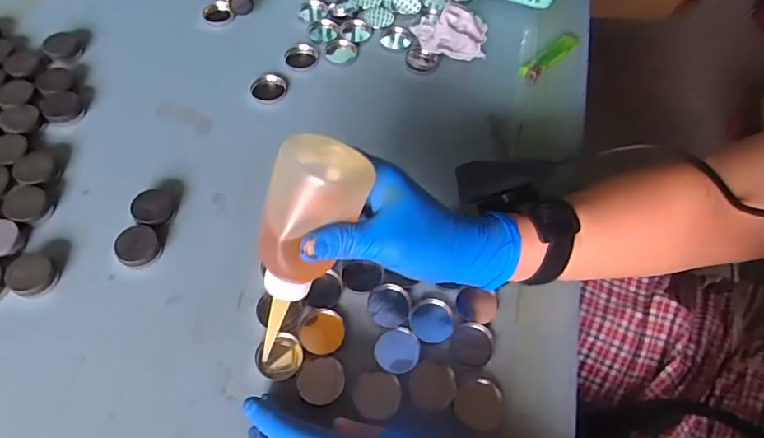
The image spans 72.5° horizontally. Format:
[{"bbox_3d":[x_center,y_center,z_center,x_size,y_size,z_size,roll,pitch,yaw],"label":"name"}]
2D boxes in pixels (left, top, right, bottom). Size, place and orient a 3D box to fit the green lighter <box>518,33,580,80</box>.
[{"bbox_3d":[0.179,-0.175,0.551,0.021,0.014,0.094,40,63,19],"label":"green lighter"}]

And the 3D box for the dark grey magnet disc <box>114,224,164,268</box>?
[{"bbox_3d":[-0.191,0.022,0.408,0.032,0.013,0.032,2,58,-3],"label":"dark grey magnet disc"}]

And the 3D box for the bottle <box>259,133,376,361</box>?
[{"bbox_3d":[-0.049,0.017,0.310,0.046,0.128,0.048,23,16,10],"label":"bottle"}]

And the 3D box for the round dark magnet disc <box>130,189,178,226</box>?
[{"bbox_3d":[-0.186,-0.008,0.426,0.033,0.009,0.033,10,50,-12],"label":"round dark magnet disc"}]

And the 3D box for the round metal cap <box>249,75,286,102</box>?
[{"bbox_3d":[-0.111,-0.127,0.511,0.034,0.008,0.031,2,58,-3],"label":"round metal cap"}]

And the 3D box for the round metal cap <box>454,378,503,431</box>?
[{"bbox_3d":[0.069,0.130,0.369,0.033,0.011,0.033,2,58,-3],"label":"round metal cap"}]

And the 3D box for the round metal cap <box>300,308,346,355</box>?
[{"bbox_3d":[-0.044,0.083,0.387,0.032,0.004,0.033,2,58,-3],"label":"round metal cap"}]

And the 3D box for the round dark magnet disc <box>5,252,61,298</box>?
[{"bbox_3d":[-0.265,0.041,0.392,0.037,0.009,0.031,34,61,16],"label":"round dark magnet disc"}]

